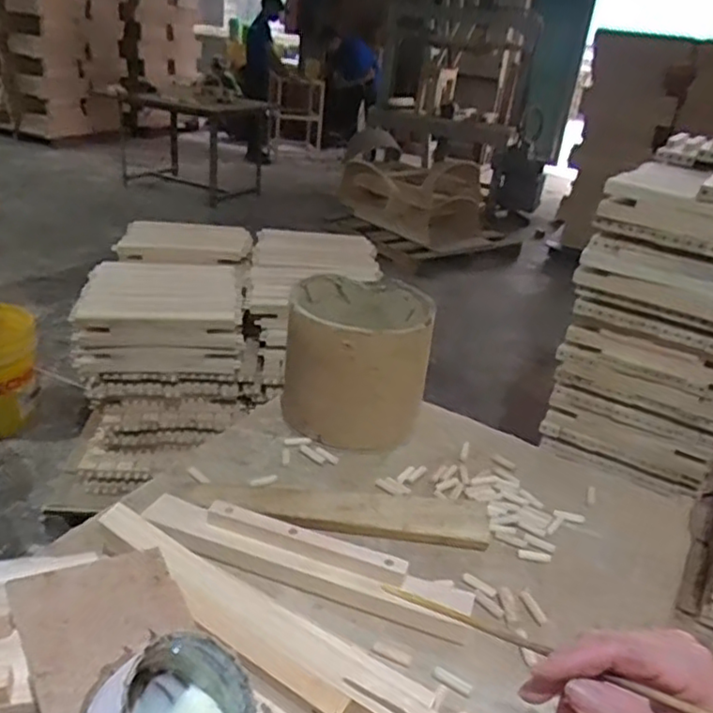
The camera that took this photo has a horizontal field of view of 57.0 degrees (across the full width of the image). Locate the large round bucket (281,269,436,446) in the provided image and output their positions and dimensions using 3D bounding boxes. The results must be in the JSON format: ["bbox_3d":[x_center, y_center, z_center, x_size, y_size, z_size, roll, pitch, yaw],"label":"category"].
[{"bbox_3d":[-0.002,-0.001,0.972,0.192,0.180,0.232,5,26,-3],"label":"large round bucket"}]

